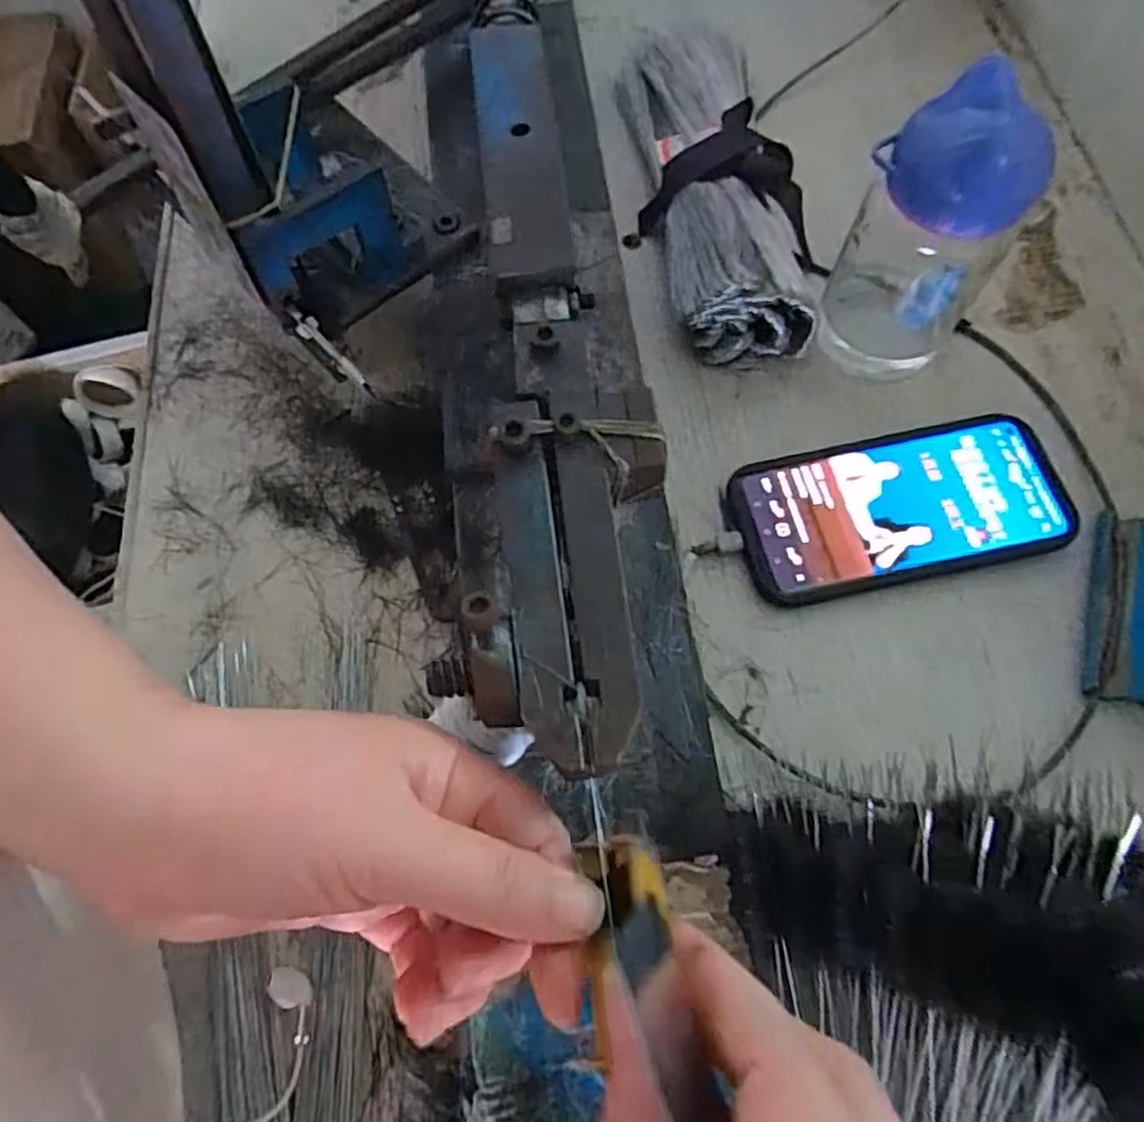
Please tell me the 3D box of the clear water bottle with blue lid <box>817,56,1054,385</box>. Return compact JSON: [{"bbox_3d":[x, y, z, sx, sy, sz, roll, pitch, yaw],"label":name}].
[{"bbox_3d":[0.171,-0.155,0.349,0.069,0.146,0.054,30,72,13],"label":"clear water bottle with blue lid"}]

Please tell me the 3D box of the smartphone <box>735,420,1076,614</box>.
[{"bbox_3d":[0.171,-0.028,0.373,0.166,0.012,0.080,-11,68,-2],"label":"smartphone"}]

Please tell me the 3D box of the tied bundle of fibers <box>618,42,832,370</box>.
[{"bbox_3d":[0.084,-0.233,0.436,0.093,0.058,0.247,-10,68,-2],"label":"tied bundle of fibers"}]

